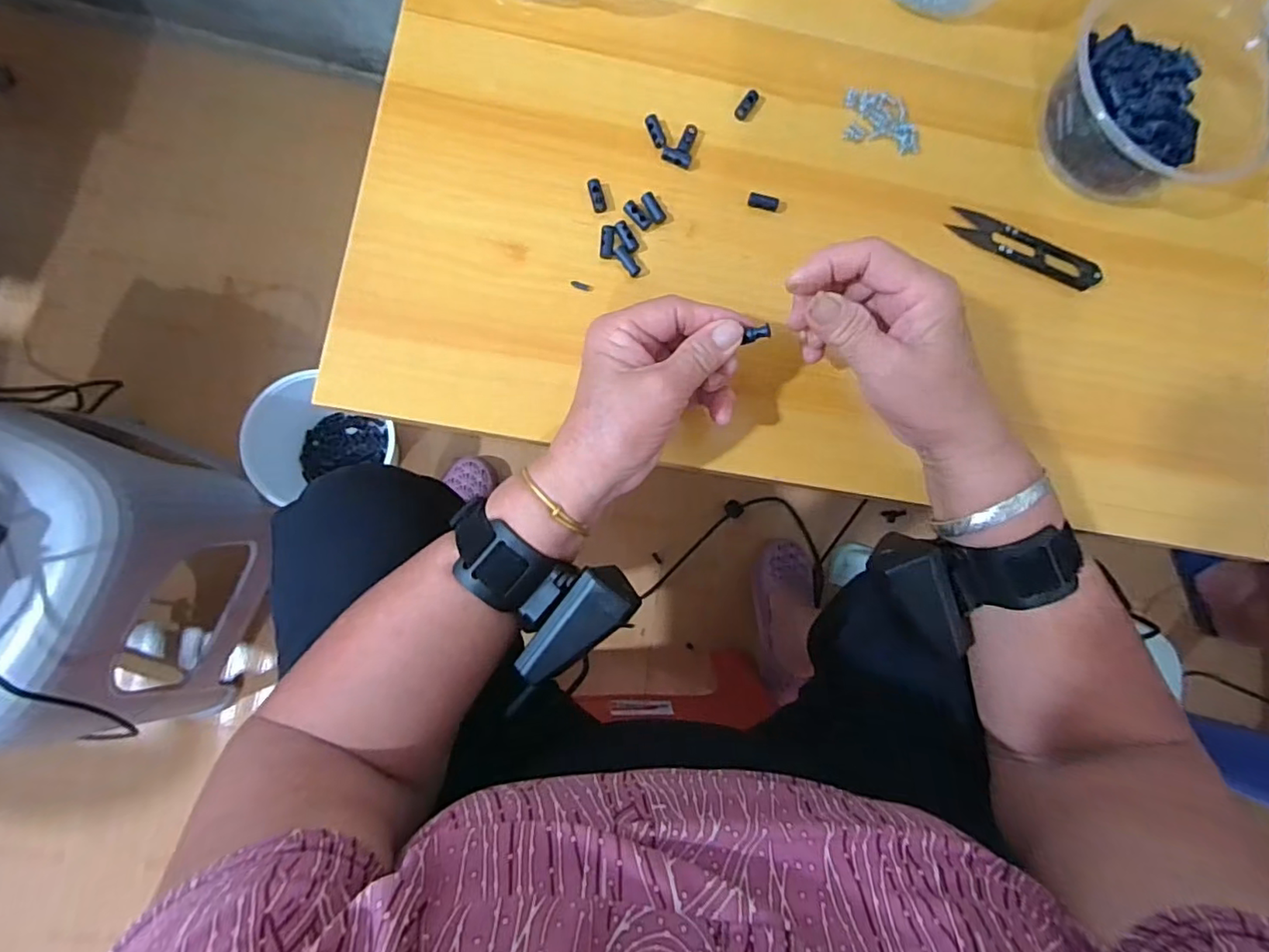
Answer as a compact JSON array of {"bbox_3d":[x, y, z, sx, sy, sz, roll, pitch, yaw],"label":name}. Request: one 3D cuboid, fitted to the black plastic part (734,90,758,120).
[{"bbox_3d":[0.070,-0.231,0.362,0.009,0.004,0.022,34,82,-1],"label":"black plastic part"}]

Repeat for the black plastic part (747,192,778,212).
[{"bbox_3d":[0.078,-0.165,0.352,0.018,0.004,0.008,17,83,-3],"label":"black plastic part"}]

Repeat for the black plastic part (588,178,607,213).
[{"bbox_3d":[-0.022,-0.164,0.342,0.009,0.006,0.019,-17,99,-7],"label":"black plastic part"}]

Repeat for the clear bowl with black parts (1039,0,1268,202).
[{"bbox_3d":[0.329,-0.246,0.371,0.154,0.044,0.127,-8,85,-6],"label":"clear bowl with black parts"}]

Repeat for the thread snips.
[{"bbox_3d":[0.249,-0.146,0.372,0.098,0.010,0.024,22,82,-2],"label":"thread snips"}]

